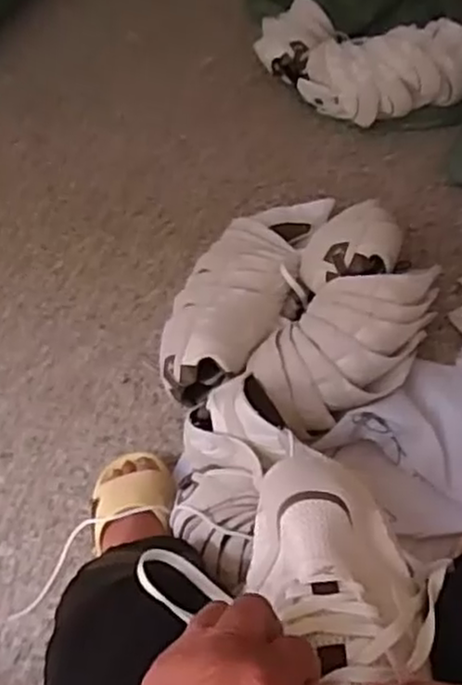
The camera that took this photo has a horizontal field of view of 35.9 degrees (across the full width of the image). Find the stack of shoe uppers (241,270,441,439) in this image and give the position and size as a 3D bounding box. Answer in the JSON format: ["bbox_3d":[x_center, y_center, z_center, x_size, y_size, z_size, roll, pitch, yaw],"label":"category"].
[{"bbox_3d":[0.157,-0.004,0.978,0.170,0.094,0.266,34,60,27],"label":"stack of shoe uppers"}]

